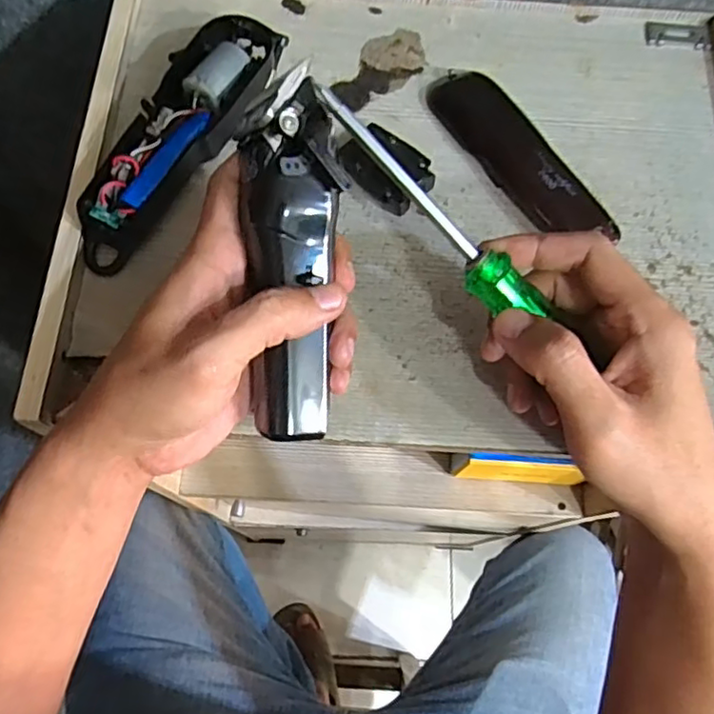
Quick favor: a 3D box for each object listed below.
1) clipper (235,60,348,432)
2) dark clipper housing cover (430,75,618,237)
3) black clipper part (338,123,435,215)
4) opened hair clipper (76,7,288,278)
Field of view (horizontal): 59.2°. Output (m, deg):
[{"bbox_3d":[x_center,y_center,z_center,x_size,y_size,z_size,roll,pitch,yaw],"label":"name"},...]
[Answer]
[{"bbox_3d":[-0.031,-0.041,0.286,0.044,0.033,0.157,1,100,-2],"label":"clipper"},{"bbox_3d":[0.093,-0.118,0.369,0.036,0.018,0.139,-29,74,-13],"label":"dark clipper housing cover"},{"bbox_3d":[0.018,-0.110,0.368,0.052,0.011,0.037,40,73,11],"label":"black clipper part"},{"bbox_3d":[-0.099,-0.123,0.353,0.051,0.031,0.161,28,71,7],"label":"opened hair clipper"}]

